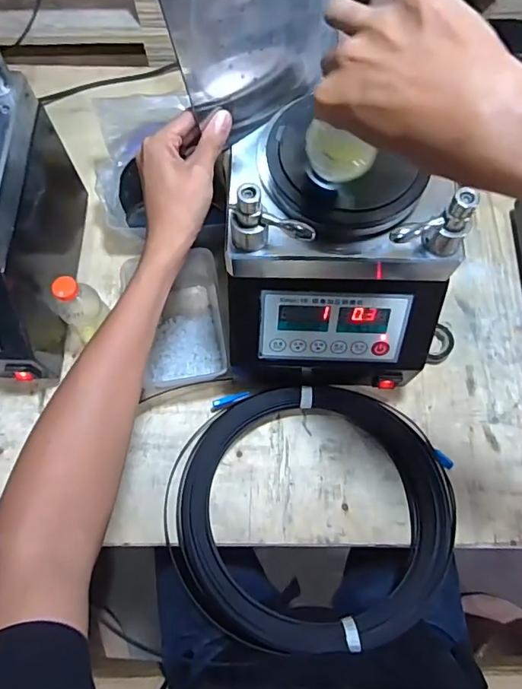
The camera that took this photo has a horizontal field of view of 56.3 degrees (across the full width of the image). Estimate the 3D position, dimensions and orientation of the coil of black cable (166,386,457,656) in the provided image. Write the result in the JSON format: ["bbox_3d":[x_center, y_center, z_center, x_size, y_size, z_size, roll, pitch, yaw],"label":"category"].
[{"bbox_3d":[0.056,0.193,0.573,0.328,0.048,0.284,-5,72,-1],"label":"coil of black cable"}]

